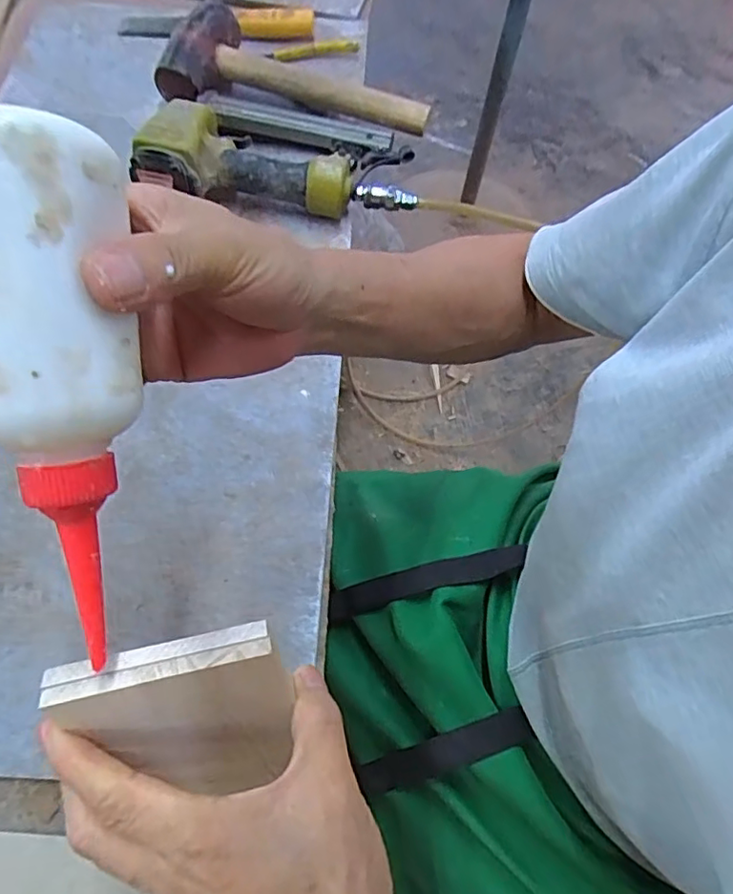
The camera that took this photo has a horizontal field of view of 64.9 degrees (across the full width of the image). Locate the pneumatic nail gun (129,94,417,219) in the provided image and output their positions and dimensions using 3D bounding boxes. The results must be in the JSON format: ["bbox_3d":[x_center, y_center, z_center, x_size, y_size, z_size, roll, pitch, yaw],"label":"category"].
[{"bbox_3d":[-0.082,-0.298,0.560,0.245,0.057,0.142,1,63,-3],"label":"pneumatic nail gun"}]

